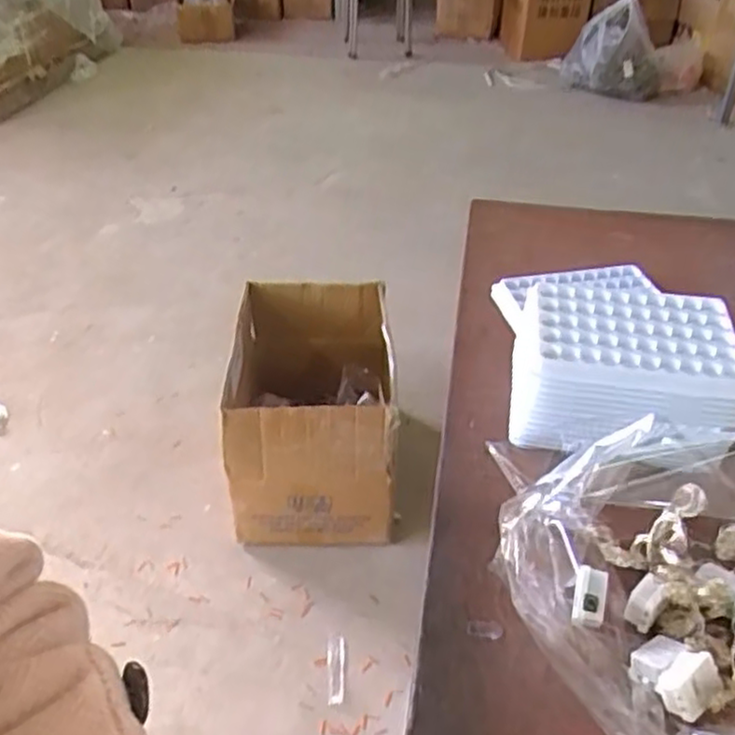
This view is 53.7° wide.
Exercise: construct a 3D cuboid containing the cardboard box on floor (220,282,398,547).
[{"bbox_3d":[-0.099,0.078,1.330,0.282,0.308,0.404,0,39,0],"label":"cardboard box on floor"}]

